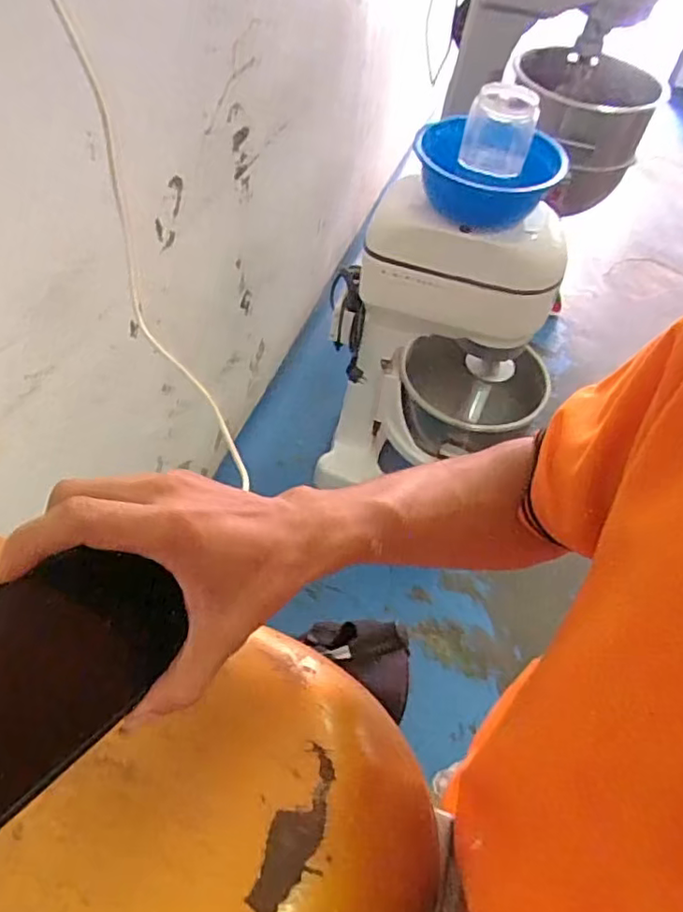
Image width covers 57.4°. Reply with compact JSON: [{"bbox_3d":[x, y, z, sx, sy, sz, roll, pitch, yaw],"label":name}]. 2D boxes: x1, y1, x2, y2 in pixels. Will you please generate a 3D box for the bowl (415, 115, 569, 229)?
[{"bbox_3d":[0.255,-0.540,1.191,0.223,0.127,0.229,-5,53,-9],"label":"bowl"}]

